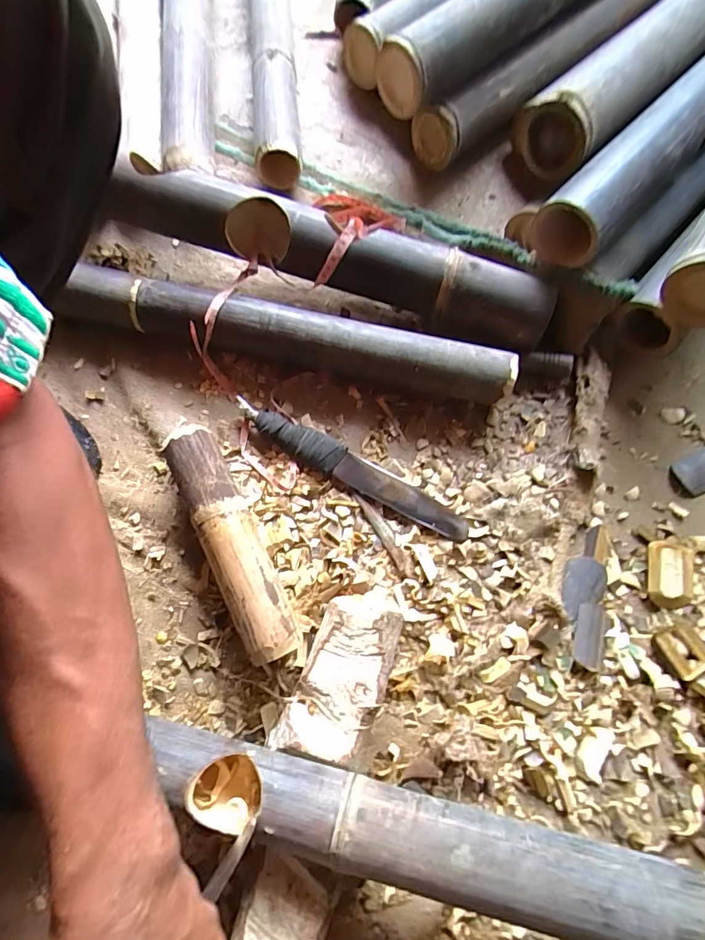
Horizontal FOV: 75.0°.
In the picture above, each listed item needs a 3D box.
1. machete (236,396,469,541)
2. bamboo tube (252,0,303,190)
[{"bbox_3d":[-0.003,-0.002,0.503,0.280,0.020,0.037,30,75,7],"label":"machete"},{"bbox_3d":[-0.120,-0.667,0.675,0.069,0.072,0.604,-5,74,-3],"label":"bamboo tube"}]

